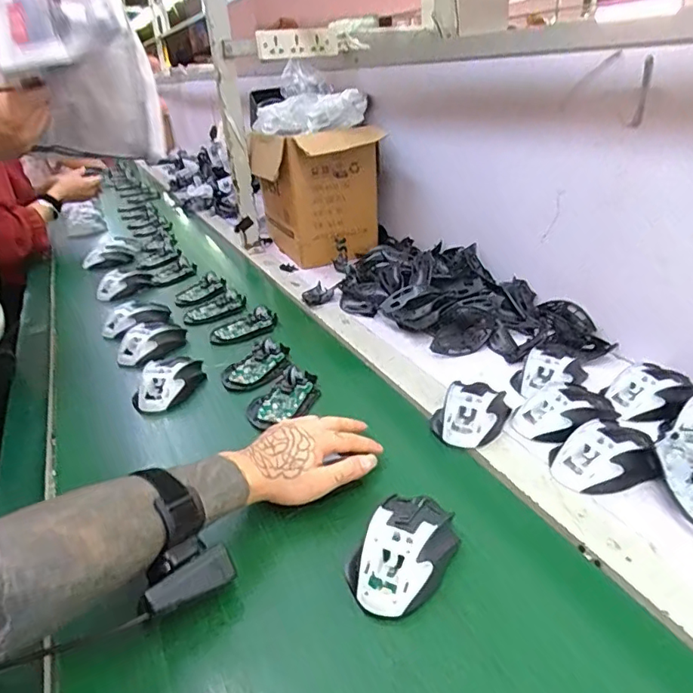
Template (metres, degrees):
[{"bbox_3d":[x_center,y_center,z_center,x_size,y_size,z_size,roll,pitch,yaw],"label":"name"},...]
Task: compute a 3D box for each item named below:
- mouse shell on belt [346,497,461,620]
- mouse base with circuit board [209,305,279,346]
[{"bbox_3d":[0.047,0.170,0.443,0.068,0.038,0.105,15,34,33],"label":"mouse shell on belt"},{"bbox_3d":[-0.165,-0.036,0.861,0.105,0.025,0.062,-27,35,-34],"label":"mouse base with circuit board"}]

